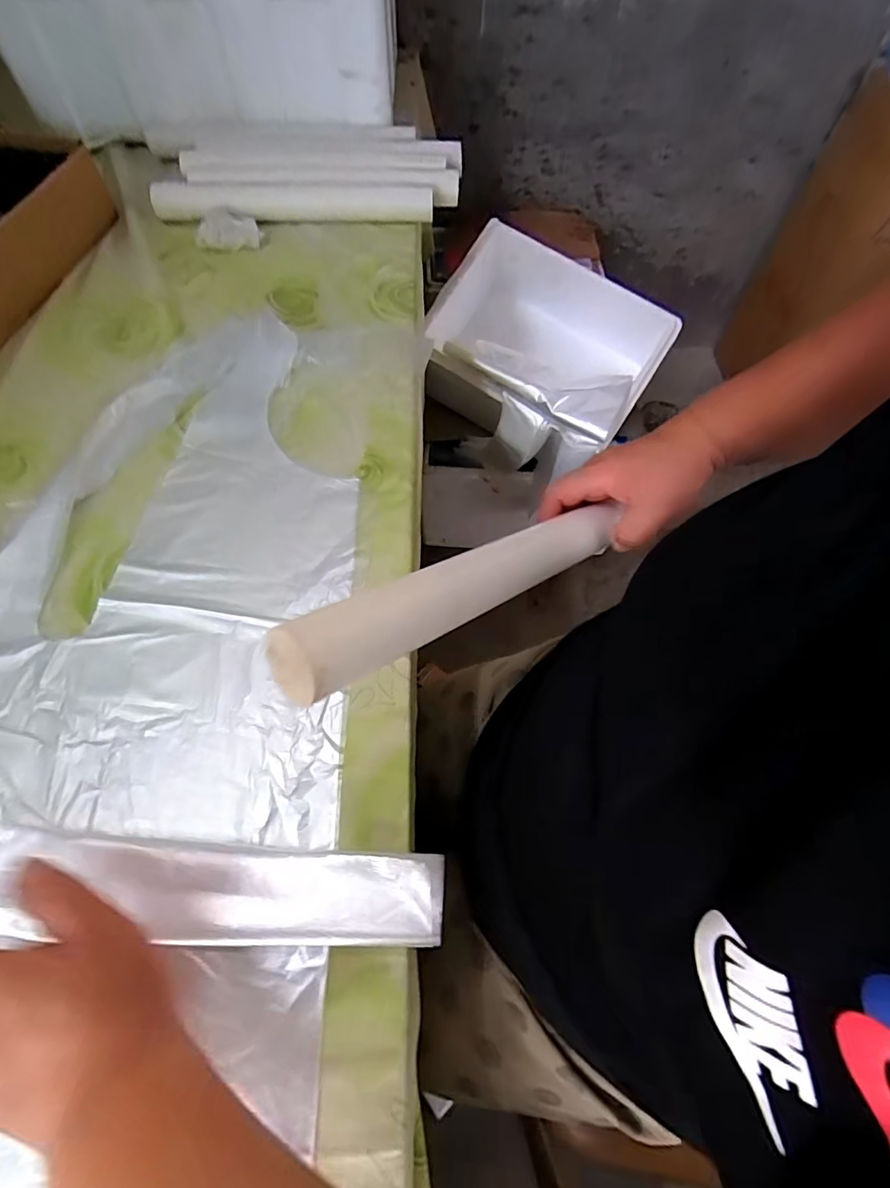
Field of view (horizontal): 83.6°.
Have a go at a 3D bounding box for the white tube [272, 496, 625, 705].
[{"bbox_3d":[0.034,-0.013,0.325,0.311,0.030,0.039,-24,63,-41],"label":"white tube"}]

